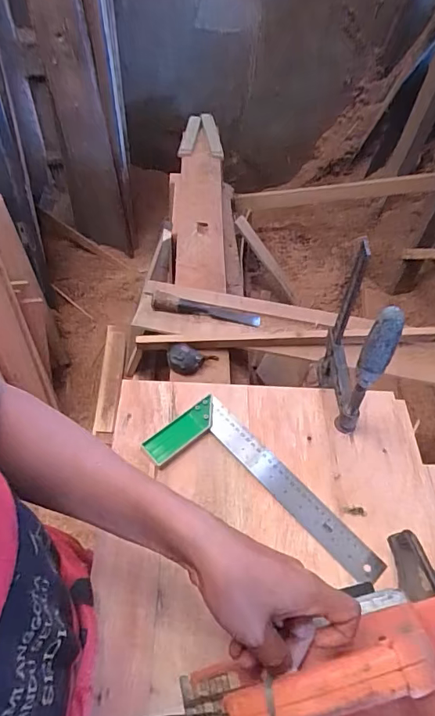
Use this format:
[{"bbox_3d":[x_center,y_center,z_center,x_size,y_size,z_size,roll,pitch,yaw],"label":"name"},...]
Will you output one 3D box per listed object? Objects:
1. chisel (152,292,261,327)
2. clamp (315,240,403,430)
[{"bbox_3d":[-0.027,-0.106,1.029,0.246,0.027,0.042,11,55,5],"label":"chisel"},{"bbox_3d":[0.179,-0.008,0.606,0.029,0.263,0.157,4,54,-1],"label":"clamp"}]

